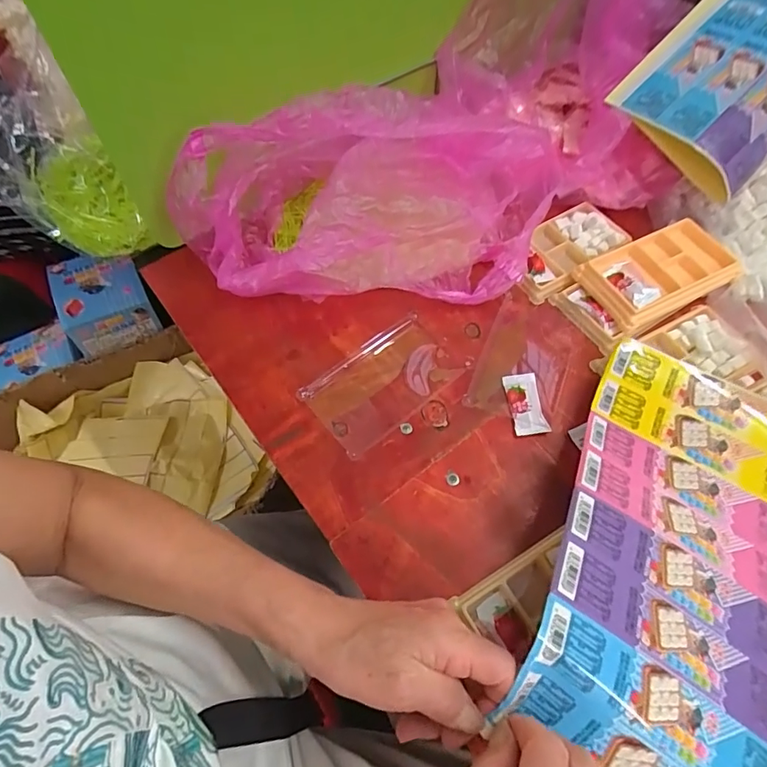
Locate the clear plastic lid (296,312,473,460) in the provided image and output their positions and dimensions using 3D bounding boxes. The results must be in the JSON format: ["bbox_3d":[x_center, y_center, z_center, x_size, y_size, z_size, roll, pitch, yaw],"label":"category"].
[{"bbox_3d":[0.002,-0.002,0.430,0.134,0.009,0.081,-37,66,-18],"label":"clear plastic lid"}]

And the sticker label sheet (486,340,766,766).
[{"bbox_3d":[0.205,0.116,0.324,0.172,0.041,0.331,33,57,4],"label":"sticker label sheet"}]

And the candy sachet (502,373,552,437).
[{"bbox_3d":[0.123,0.017,0.416,0.028,0.008,0.058,-4,60,0],"label":"candy sachet"}]

